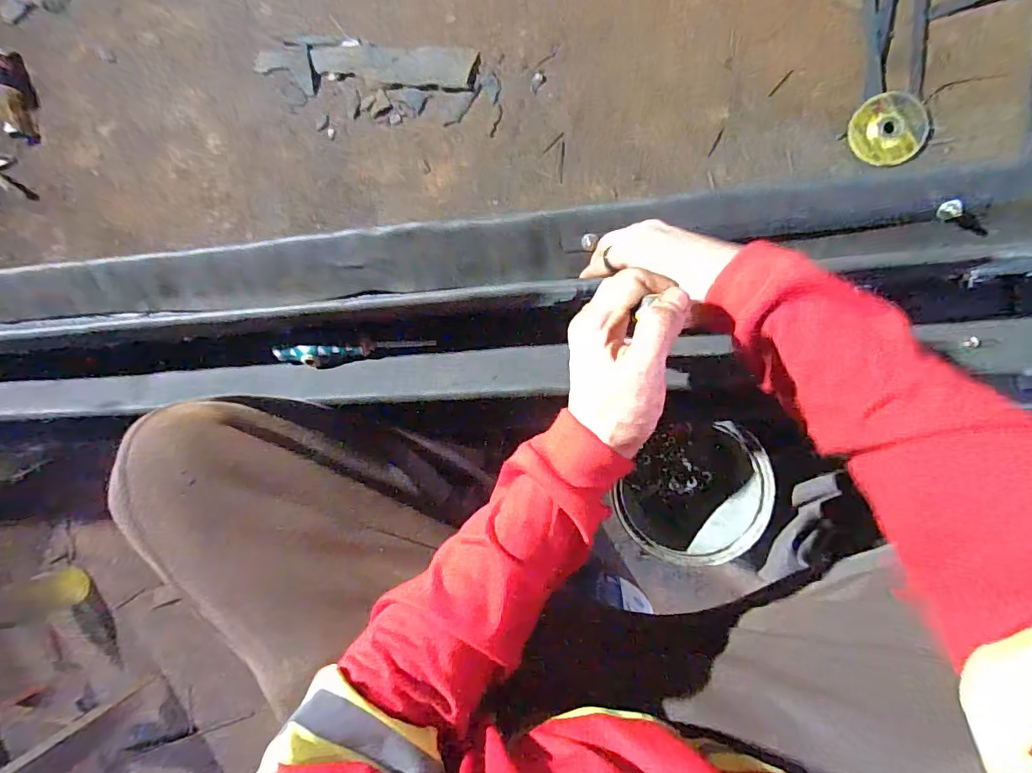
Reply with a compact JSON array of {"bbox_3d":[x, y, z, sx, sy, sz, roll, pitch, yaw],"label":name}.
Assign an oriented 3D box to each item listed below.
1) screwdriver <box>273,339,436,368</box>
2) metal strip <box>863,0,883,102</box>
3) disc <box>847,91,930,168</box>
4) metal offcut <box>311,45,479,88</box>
[{"bbox_3d":[-0.169,-0.034,0.480,0.149,0.020,0.020,-3,90,9],"label":"screwdriver"},{"bbox_3d":[0.480,-0.543,0.655,0.024,0.011,0.300,-4,91,9],"label":"metal strip"},{"bbox_3d":[0.504,-0.347,0.647,0.094,0.006,0.093,0,92,9],"label":"disc"},{"bbox_3d":[-0.200,-0.514,0.764,0.271,0.013,0.055,10,94,8],"label":"metal offcut"}]

